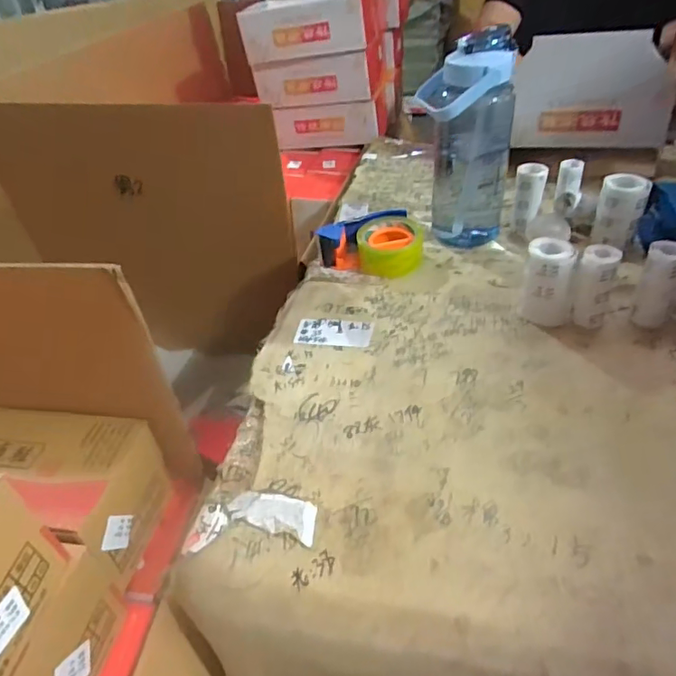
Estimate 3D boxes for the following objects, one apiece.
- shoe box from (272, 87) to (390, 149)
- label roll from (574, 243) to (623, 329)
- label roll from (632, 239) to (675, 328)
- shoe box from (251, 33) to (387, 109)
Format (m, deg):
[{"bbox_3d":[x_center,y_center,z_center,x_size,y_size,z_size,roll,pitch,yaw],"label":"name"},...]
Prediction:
[{"bbox_3d":[-0.020,-0.602,1.420,0.298,0.109,0.198,3,41,11],"label":"shoe box"},{"bbox_3d":[0.310,-0.061,0.636,0.043,0.098,0.041,15,46,20],"label":"label roll"},{"bbox_3d":[0.388,-0.067,0.631,0.046,0.105,0.046,-4,40,3],"label":"label roll"},{"bbox_3d":[-0.034,-0.712,1.375,0.322,0.119,0.269,3,41,11],"label":"shoe box"}]

